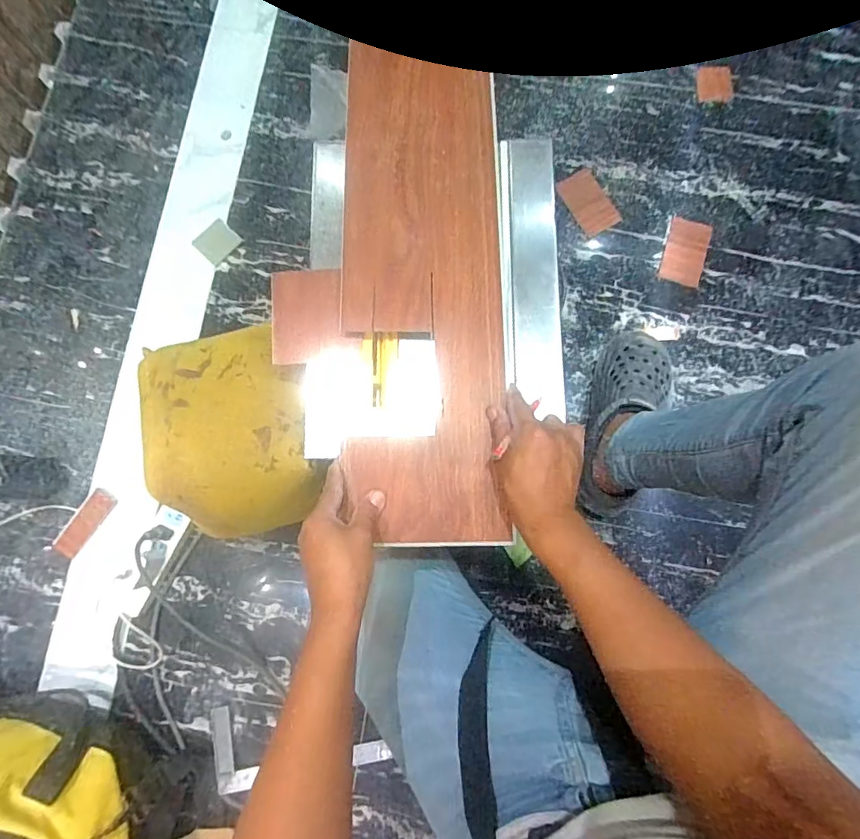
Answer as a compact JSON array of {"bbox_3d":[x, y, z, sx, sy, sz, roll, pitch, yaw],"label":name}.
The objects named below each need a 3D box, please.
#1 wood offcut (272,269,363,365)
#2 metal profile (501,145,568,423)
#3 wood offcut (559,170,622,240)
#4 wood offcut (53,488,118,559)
[{"bbox_3d":[-0.135,-0.120,0.577,0.100,0.007,0.106,-1,89,10],"label":"wood offcut"},{"bbox_3d":[0.121,-0.174,0.584,0.068,0.028,0.336,0,83,0],"label":"metal profile"},{"bbox_3d":[0.287,-0.393,0.892,0.070,0.005,0.119,-28,84,-3],"label":"wood offcut"},{"bbox_3d":[-0.565,0.169,0.809,0.043,0.010,0.114,34,85,4],"label":"wood offcut"}]

